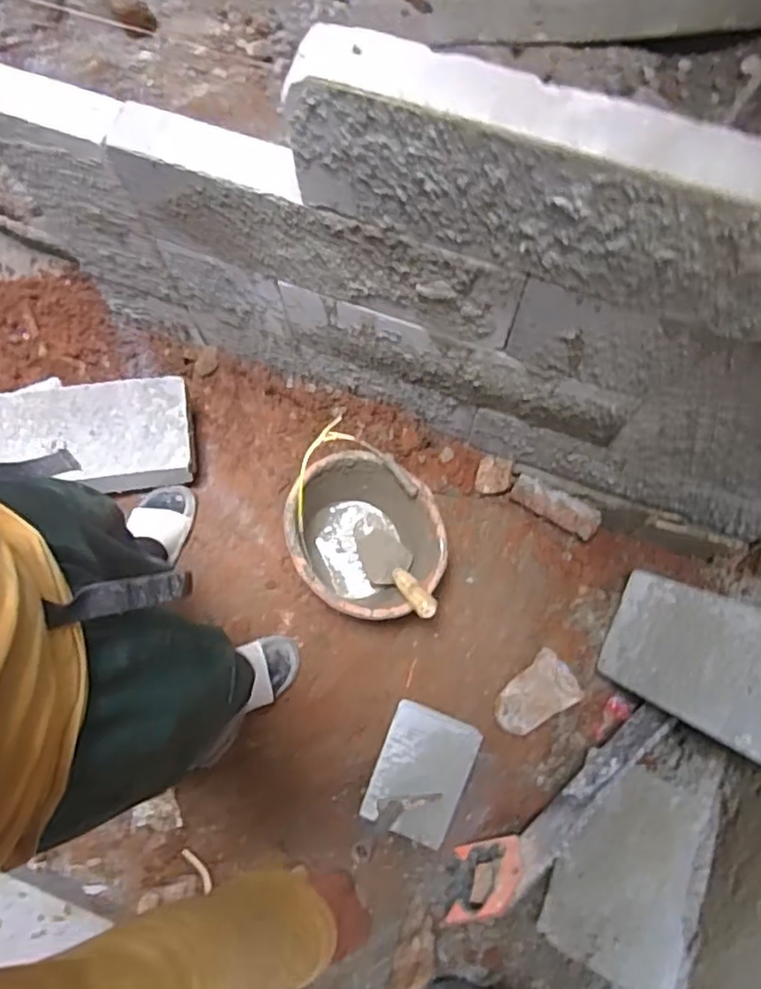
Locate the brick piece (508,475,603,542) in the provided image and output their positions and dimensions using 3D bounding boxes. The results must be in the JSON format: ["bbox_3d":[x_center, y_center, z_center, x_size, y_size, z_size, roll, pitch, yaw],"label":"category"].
[{"bbox_3d":[0.351,0.015,1.306,0.183,0.034,0.079,29,77,9],"label":"brick piece"}]

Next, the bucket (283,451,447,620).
[{"bbox_3d":[-0.024,0.081,1.167,0.270,0.197,0.250,0,74,1],"label":"bucket"}]

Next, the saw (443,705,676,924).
[{"bbox_3d":[0.308,0.545,1.117,0.480,0.021,0.115,-37,41,-2],"label":"saw"}]

